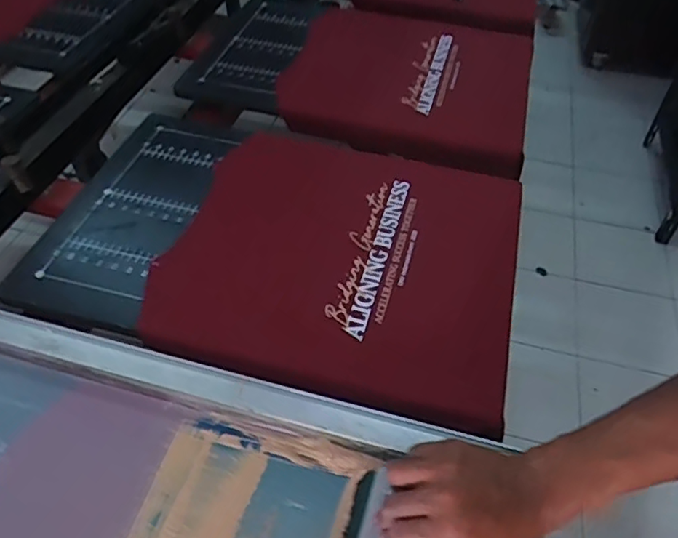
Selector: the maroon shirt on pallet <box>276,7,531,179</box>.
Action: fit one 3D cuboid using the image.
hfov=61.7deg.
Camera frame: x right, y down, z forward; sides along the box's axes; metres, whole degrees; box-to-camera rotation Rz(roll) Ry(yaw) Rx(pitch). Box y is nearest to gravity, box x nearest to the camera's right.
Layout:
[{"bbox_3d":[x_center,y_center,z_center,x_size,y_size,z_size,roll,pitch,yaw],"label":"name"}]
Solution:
[{"bbox_3d":[0.138,-0.360,1.090,0.450,0.127,0.413,14,49,9],"label":"maroon shirt on pallet"}]

